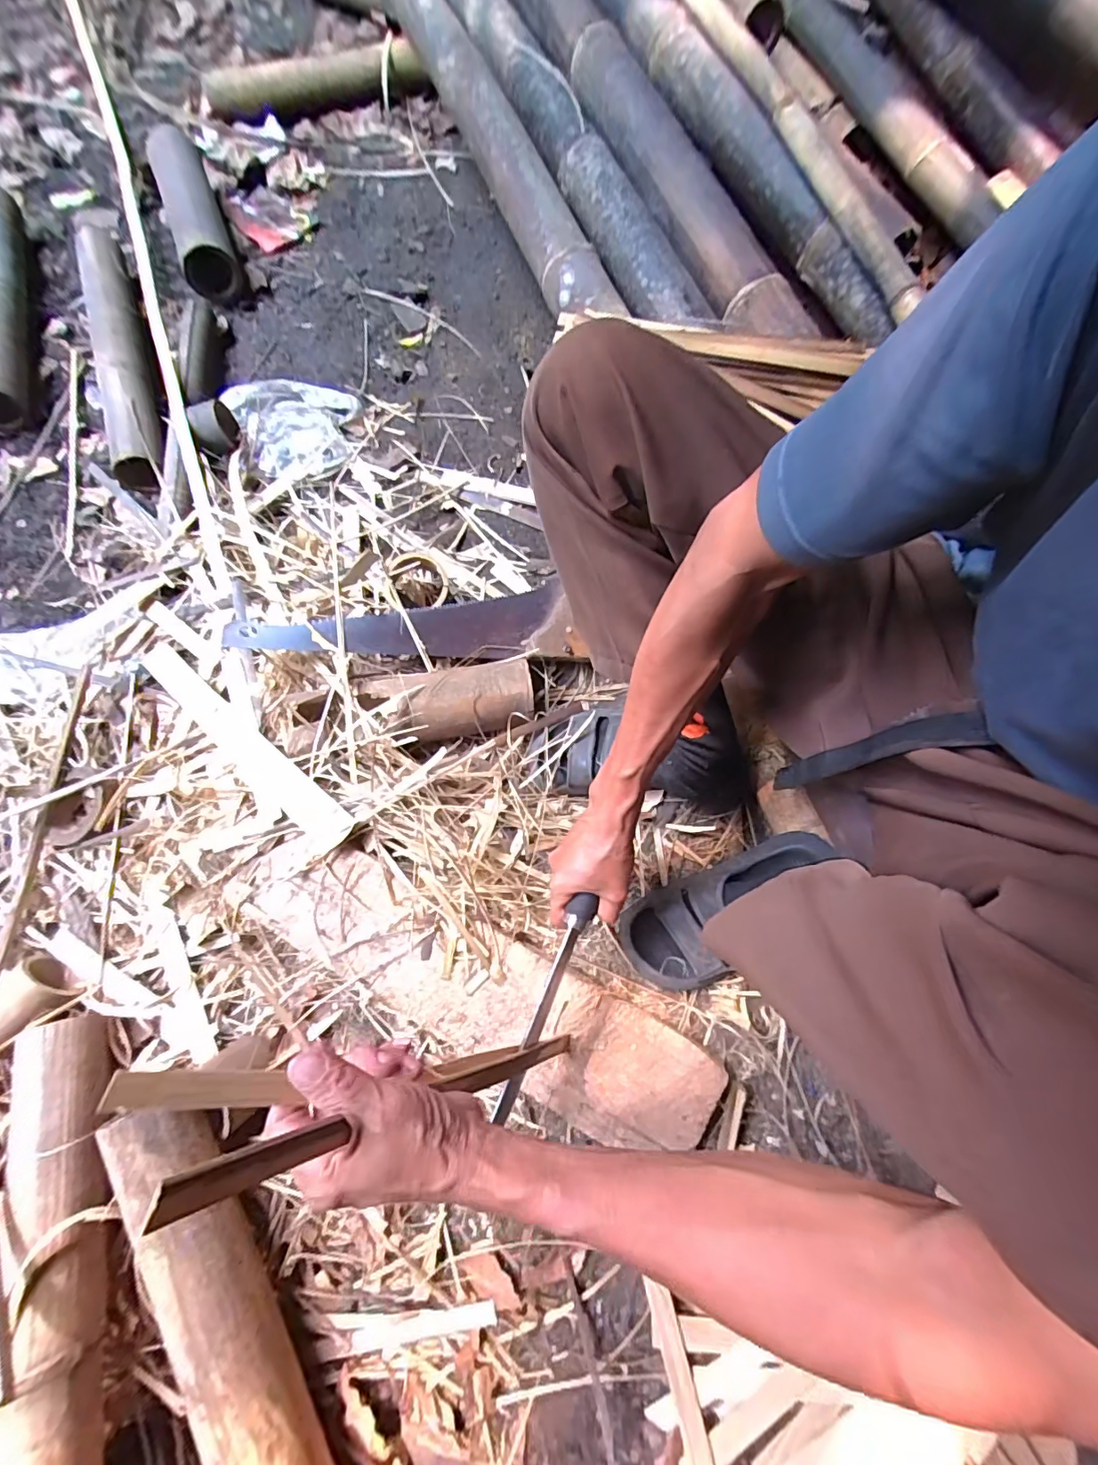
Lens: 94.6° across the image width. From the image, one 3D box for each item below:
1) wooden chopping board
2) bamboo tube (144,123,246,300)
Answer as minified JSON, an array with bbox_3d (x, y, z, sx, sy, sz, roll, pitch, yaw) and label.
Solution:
[{"bbox_3d":[-0.092,0.280,0.547,0.543,0.052,0.155,27,77,6],"label":"wooden chopping board"},{"bbox_3d":[-0.602,-0.874,0.855,0.088,0.079,0.372,-22,76,-6],"label":"bamboo tube"}]

